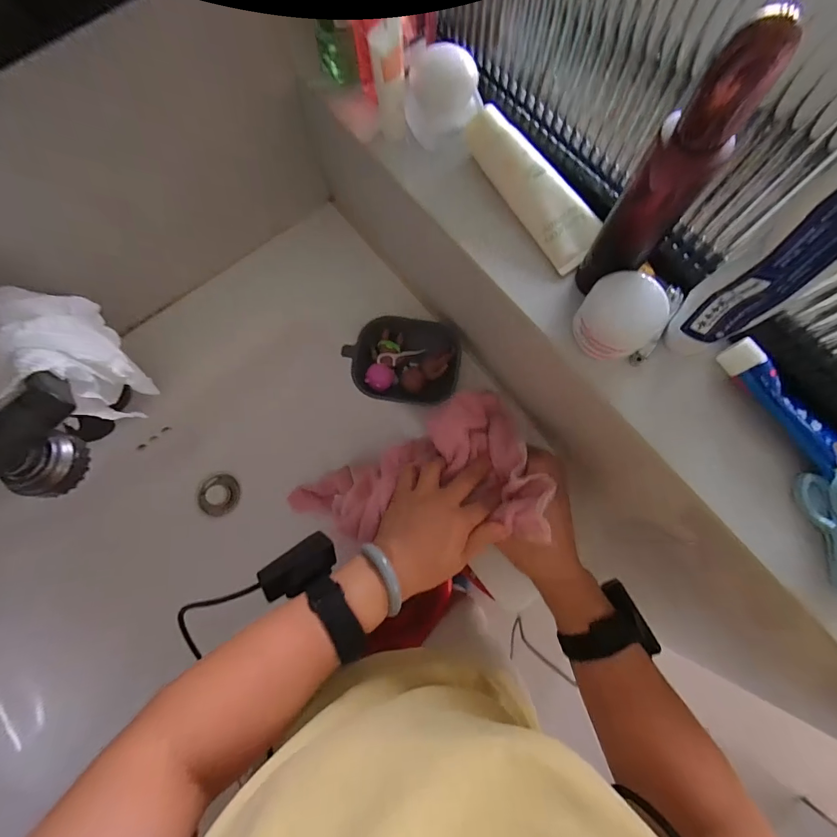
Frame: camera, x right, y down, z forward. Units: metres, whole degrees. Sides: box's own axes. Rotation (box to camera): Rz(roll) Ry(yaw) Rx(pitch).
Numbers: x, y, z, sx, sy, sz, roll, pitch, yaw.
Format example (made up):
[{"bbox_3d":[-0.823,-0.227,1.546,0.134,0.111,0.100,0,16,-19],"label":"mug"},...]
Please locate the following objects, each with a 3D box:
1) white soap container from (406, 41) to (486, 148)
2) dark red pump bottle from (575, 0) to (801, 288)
[{"bbox_3d":[0.024,-0.292,0.368,0.067,0.052,0.059,-29,78,-6],"label":"white soap container"},{"bbox_3d":[0.151,-0.140,0.254,0.037,0.175,0.030,44,81,10],"label":"dark red pump bottle"}]

